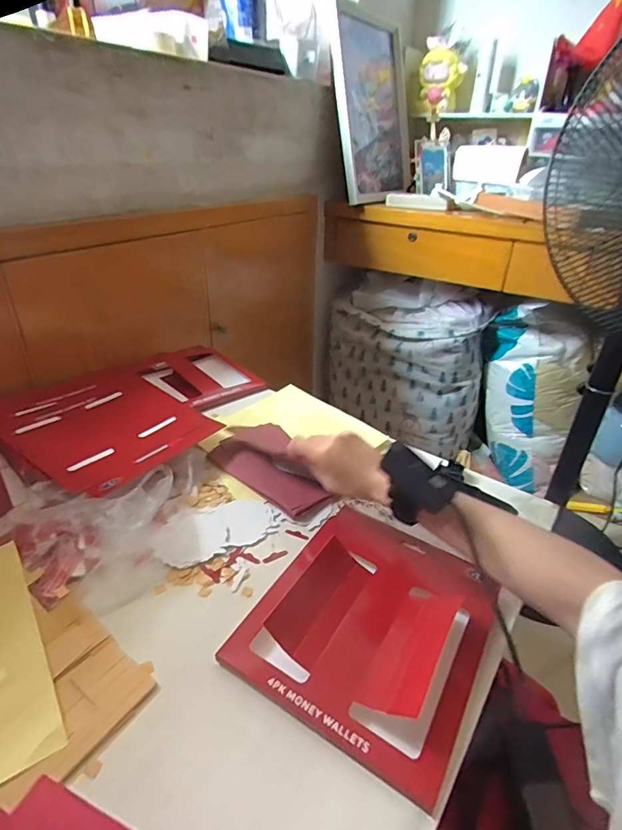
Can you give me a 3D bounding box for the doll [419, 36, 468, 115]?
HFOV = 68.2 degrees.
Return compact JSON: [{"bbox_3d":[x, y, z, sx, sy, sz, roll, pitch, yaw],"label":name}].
[{"bbox_3d":[0.390,-1.015,1.373,0.124,0.178,0.096,6,31,8],"label":"doll"}]

